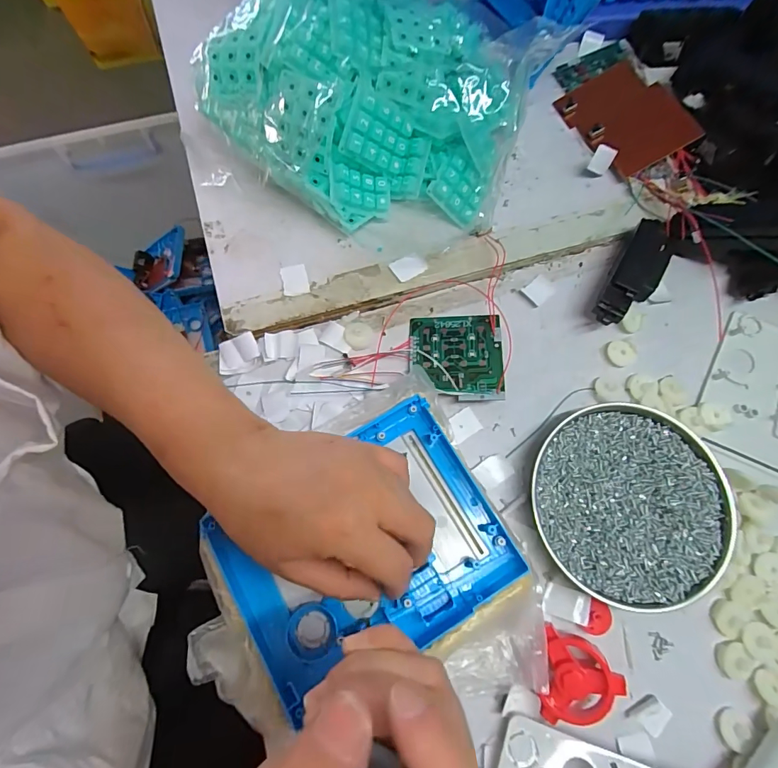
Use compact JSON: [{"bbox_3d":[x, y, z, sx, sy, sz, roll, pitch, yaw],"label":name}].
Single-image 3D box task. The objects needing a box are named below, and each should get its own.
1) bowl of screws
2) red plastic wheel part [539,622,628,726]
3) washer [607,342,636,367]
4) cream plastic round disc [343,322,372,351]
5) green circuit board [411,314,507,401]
[{"bbox_3d":[0.172,0.083,0.310,0.130,0.024,0.131,-6,74,-4],"label":"bowl of screws"},{"bbox_3d":[0.124,0.190,0.278,0.046,0.020,0.052,9,74,1],"label":"red plastic wheel part"},{"bbox_3d":[0.188,-0.025,0.350,0.018,0.007,0.021,-30,77,-10],"label":"washer"},{"bbox_3d":[-0.026,-0.040,0.355,0.022,0.004,0.024,1,74,-2],"label":"cream plastic round disc"},{"bbox_3d":[0.053,-0.023,0.343,0.071,0.006,0.072,-1,67,9],"label":"green circuit board"}]

